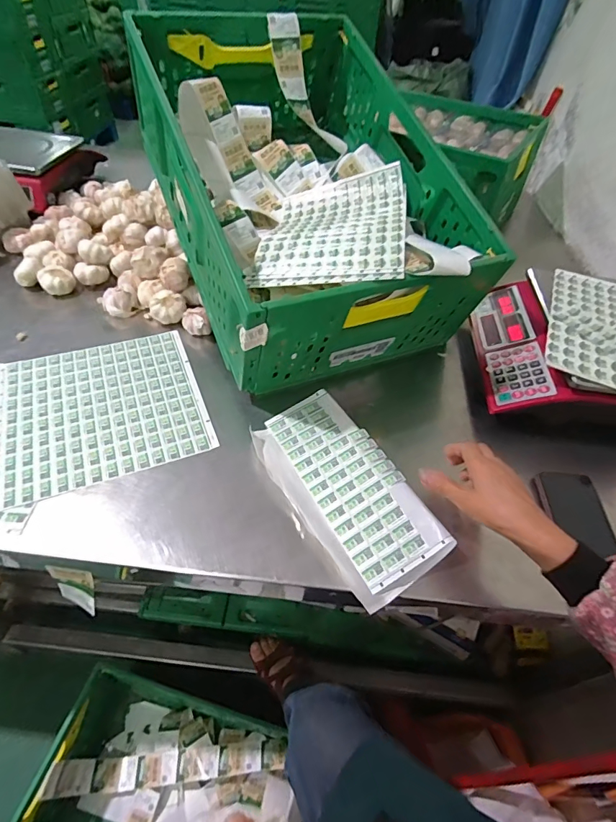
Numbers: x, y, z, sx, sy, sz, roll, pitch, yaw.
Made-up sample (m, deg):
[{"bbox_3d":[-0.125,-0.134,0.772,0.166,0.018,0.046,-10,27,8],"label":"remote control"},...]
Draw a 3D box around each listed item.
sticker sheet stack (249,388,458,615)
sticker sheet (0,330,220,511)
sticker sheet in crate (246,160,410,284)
[{"bbox_3d":[0.042,0.095,0.552,0.135,0.045,0.284,-24,55,-24],"label":"sticker sheet stack"},{"bbox_3d":[-0.304,-0.011,0.637,0.270,0.004,0.276,-16,52,-18],"label":"sticker sheet"},{"bbox_3d":[0.039,-0.282,0.639,0.211,0.051,0.308,0,46,13],"label":"sticker sheet in crate"}]

